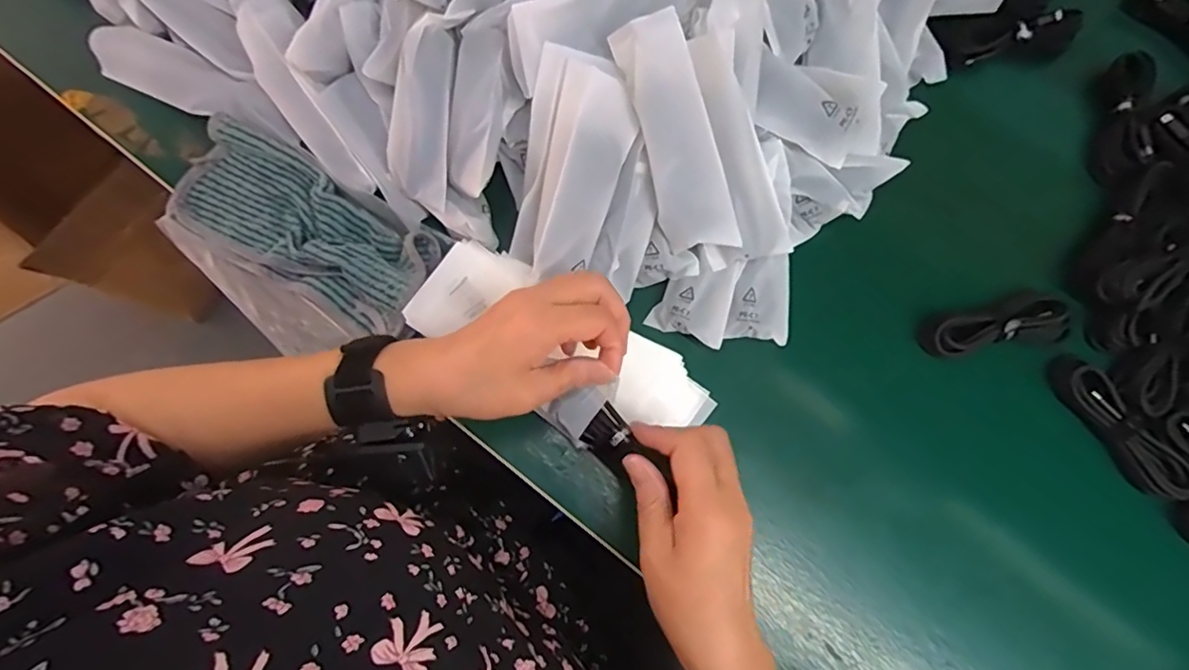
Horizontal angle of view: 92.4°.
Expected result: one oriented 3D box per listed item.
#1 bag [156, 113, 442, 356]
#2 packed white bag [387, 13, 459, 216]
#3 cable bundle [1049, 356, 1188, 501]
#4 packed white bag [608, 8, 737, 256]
[{"bbox_3d":[-0.223,-0.064,0.422,0.206,0.038,0.122,32,79,5],"label":"bag"},{"bbox_3d":[-0.119,-0.152,0.395,0.045,0.023,0.121,10,106,1],"label":"packed white bag"},{"bbox_3d":[0.379,0.067,0.413,0.029,0.020,0.115,-37,81,-9],"label":"cable bundle"},{"bbox_3d":[0.053,-0.128,0.380,0.042,0.029,0.151,-26,117,-7],"label":"packed white bag"}]

